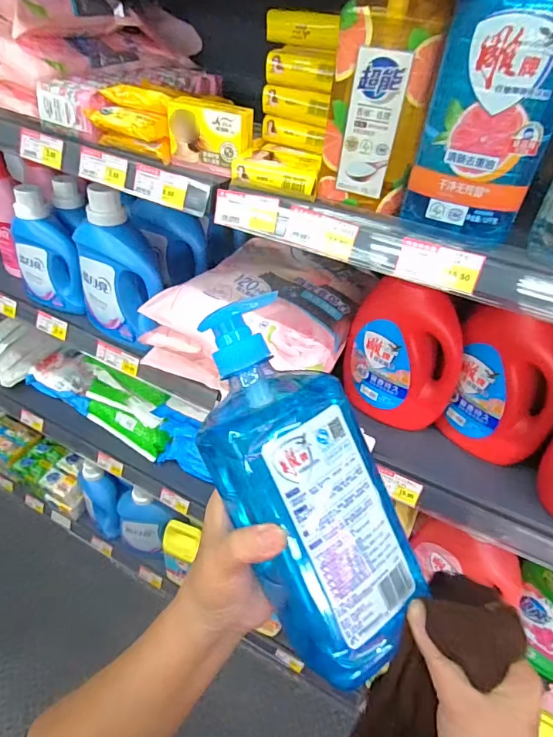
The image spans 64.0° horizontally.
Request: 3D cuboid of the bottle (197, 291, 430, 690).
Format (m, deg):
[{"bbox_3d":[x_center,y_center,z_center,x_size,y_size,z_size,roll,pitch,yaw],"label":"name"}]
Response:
[{"bbox_3d":[0.012,0.071,0.282,0.091,0.059,0.235,-22,88,-29],"label":"bottle"}]

